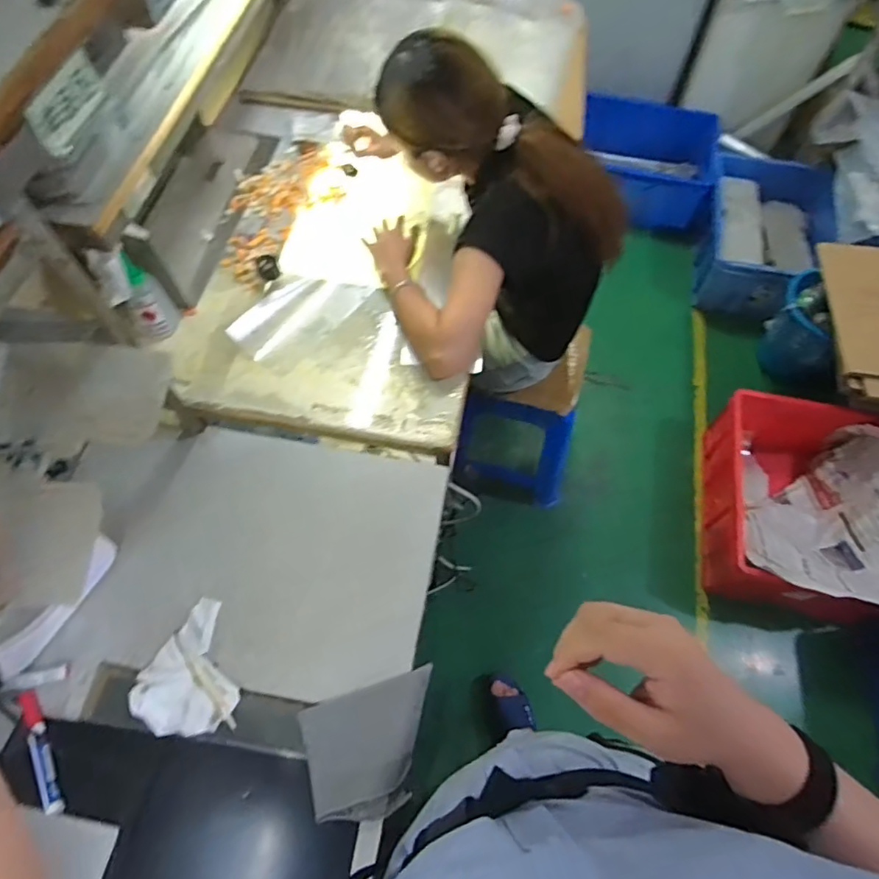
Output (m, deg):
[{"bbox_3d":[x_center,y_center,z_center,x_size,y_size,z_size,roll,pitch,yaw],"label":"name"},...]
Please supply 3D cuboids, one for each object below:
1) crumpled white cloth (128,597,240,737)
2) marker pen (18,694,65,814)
[{"bbox_3d":[-0.308,0.284,0.686,0.107,0.033,0.146,-21,66,-11],"label":"crumpled white cloth"},{"bbox_3d":[-0.448,0.350,0.640,0.019,0.021,0.135,-26,67,-13],"label":"marker pen"}]

